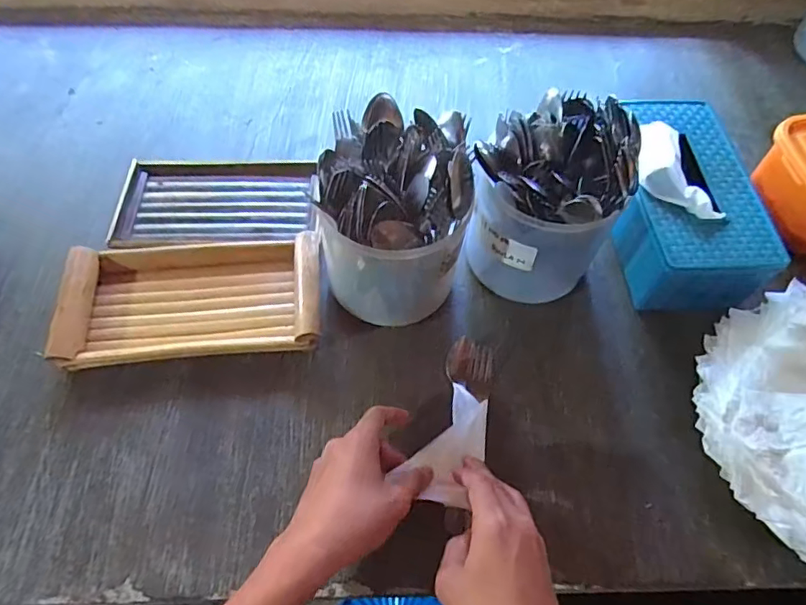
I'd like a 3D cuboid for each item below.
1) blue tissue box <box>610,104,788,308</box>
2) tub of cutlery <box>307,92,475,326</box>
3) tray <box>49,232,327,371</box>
[{"bbox_3d":[0.300,-0.112,0.590,0.128,0.106,0.234,-3,59,-5],"label":"blue tissue box"},{"bbox_3d":[-0.002,-0.082,0.511,0.122,0.177,0.148,11,59,4],"label":"tub of cutlery"},{"bbox_3d":[-0.206,-0.009,0.540,0.244,0.046,0.135,-5,59,-7],"label":"tray"}]

